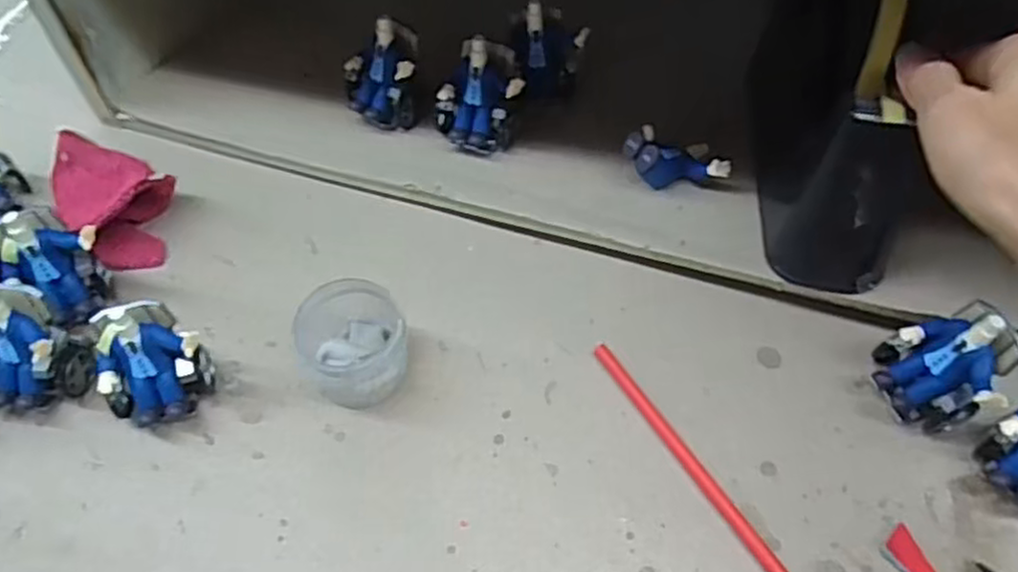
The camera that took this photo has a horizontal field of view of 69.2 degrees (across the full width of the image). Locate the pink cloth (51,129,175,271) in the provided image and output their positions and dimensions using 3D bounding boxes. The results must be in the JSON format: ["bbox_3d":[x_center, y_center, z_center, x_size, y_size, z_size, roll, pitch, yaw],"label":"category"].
[{"bbox_3d":[-0.230,-0.052,0.432,0.058,0.041,0.082,-36,62,-21],"label":"pink cloth"}]

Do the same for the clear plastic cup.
[{"bbox_3d":[-0.080,0.027,0.381,0.054,0.045,0.063,-18,57,-11],"label":"clear plastic cup"}]

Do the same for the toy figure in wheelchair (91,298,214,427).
[{"bbox_3d":[-0.173,0.040,0.358,0.035,0.063,0.048,38,64,24],"label":"toy figure in wheelchair"}]

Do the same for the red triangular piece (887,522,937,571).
[{"bbox_3d":[0.184,0.127,0.326,0.013,0.005,0.041,-27,56,-9],"label":"red triangular piece"}]

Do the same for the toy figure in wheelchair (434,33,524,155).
[{"bbox_3d":[-0.019,-0.113,0.440,0.050,0.056,0.037,0,55,1],"label":"toy figure in wheelchair"}]

